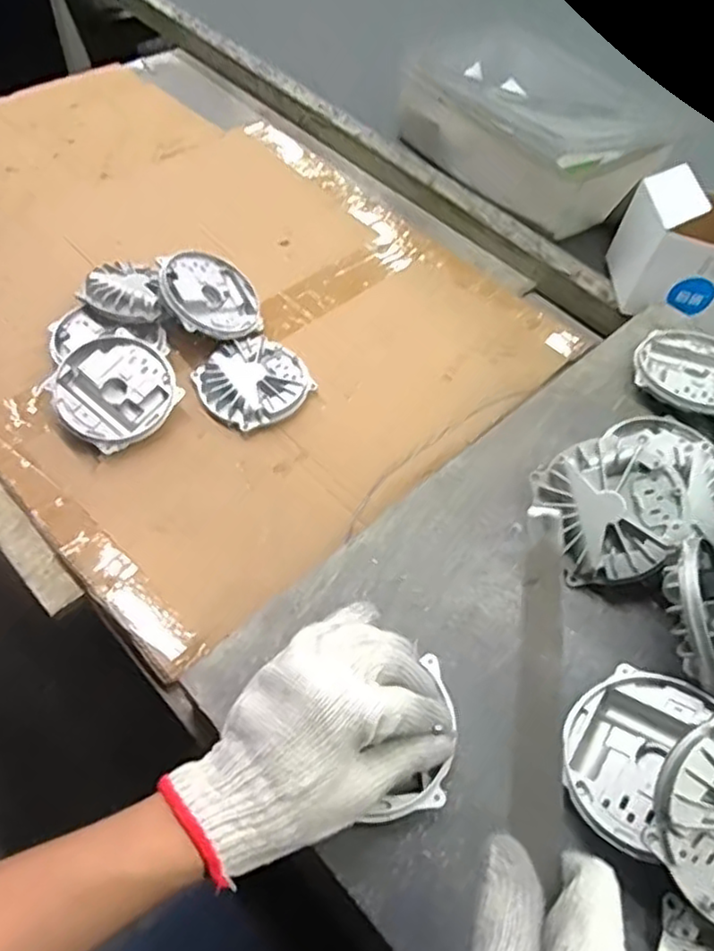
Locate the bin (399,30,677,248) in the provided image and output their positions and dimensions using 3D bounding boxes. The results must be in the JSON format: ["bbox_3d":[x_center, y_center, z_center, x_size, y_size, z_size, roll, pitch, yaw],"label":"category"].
[{"bbox_3d":[0.242,-0.458,0.903,0.231,0.103,0.323,-35,65,-25],"label":"bin"}]

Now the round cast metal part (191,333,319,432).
[{"bbox_3d":[-0.103,-0.094,0.682,0.104,0.028,0.112,2,56,-3],"label":"round cast metal part"}]

